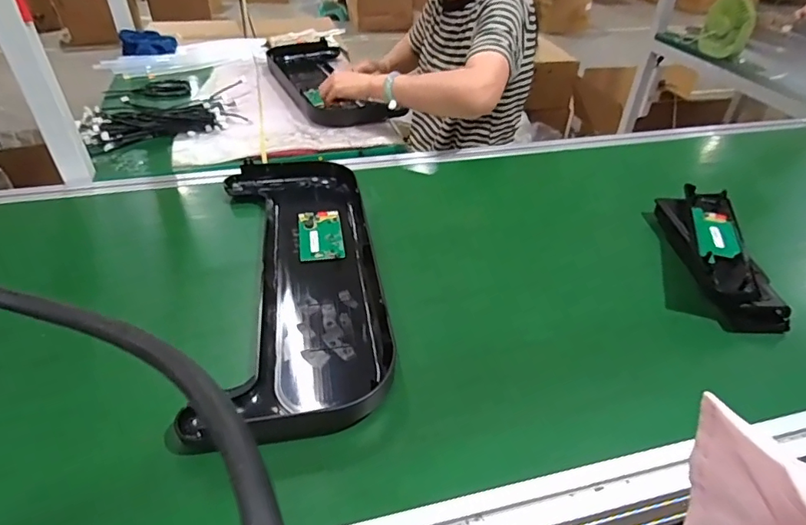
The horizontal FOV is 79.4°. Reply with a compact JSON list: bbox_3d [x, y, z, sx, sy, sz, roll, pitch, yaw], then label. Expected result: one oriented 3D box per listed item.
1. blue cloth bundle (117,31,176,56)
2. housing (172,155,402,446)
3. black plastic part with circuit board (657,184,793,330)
[{"bbox_3d":[-0.707,-0.605,1.340,0.139,0.058,0.070,-4,39,-7],"label":"blue cloth bundle"},{"bbox_3d":[-0.139,0.000,0.639,0.211,0.054,0.497,-5,39,-9],"label":"housing"},{"bbox_3d":[0.432,-0.015,0.669,0.095,0.052,0.266,5,39,4],"label":"black plastic part with circuit board"}]

